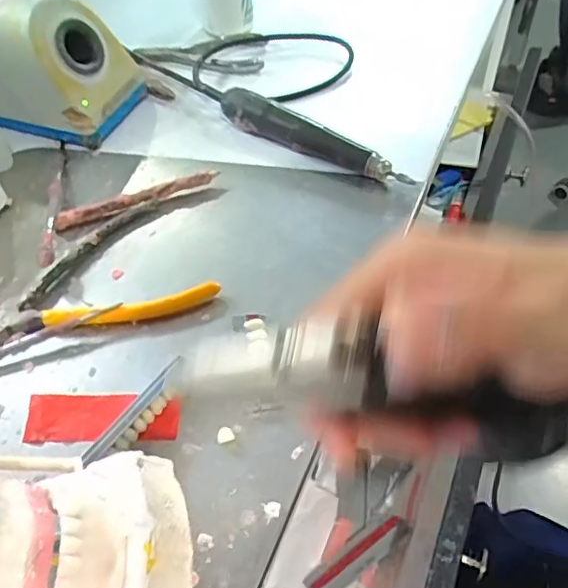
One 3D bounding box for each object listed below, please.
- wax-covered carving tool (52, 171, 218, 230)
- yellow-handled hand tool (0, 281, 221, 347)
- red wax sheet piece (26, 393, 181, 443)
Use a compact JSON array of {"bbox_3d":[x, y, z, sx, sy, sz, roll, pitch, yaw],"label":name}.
[{"bbox_3d":[-0.102,-0.067,0.404,0.115,0.013,0.012,-20,53,-12],"label":"wax-covered carving tool"},{"bbox_3d":[-0.113,0.012,0.345,0.147,0.011,0.018,-12,52,-6],"label":"yellow-handled hand tool"},{"bbox_3d":[-0.098,0.065,0.307,0.081,0.004,0.027,-2,51,2],"label":"red wax sheet piece"}]

